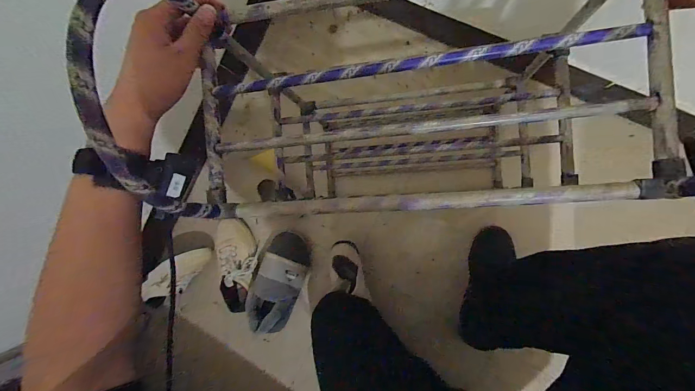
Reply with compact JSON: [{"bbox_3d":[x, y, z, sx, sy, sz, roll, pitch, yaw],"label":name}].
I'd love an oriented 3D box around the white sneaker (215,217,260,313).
[{"bbox_3d":[-0.287,0.176,0.844,0.099,0.084,0.244,-16,87,8],"label":"white sneaker"}]

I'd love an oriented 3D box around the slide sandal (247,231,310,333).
[{"bbox_3d":[-0.177,0.220,0.814,0.118,0.102,0.233,19,92,9],"label":"slide sandal"}]

